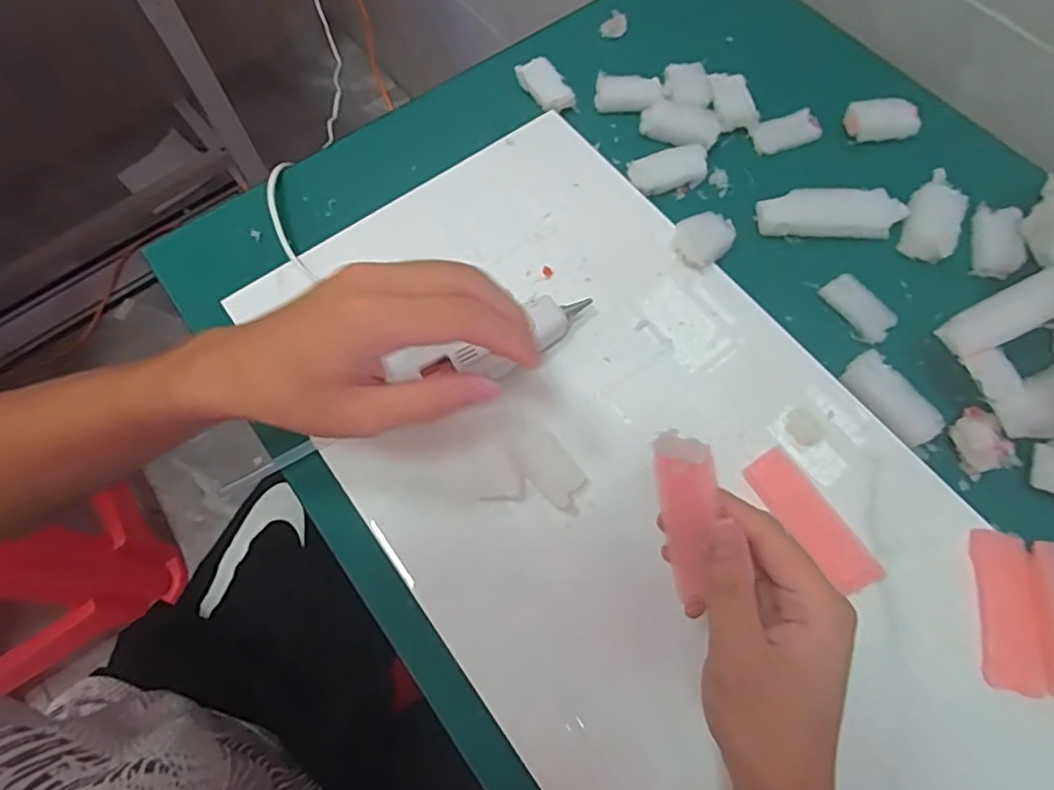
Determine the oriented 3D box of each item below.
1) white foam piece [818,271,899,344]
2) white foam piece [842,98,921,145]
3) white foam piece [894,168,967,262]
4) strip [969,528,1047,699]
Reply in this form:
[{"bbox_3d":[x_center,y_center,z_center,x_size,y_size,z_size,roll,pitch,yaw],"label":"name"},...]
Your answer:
[{"bbox_3d":[0.233,-0.060,0.429,0.030,0.008,0.051,-31,70,-9],"label":"white foam piece"},{"bbox_3d":[0.286,-0.221,0.493,0.055,0.023,0.026,-3,68,1],"label":"white foam piece"},{"bbox_3d":[0.299,-0.131,0.448,0.034,0.015,0.064,23,71,11],"label":"white foam piece"},{"bbox_3d":[0.268,0.120,0.343,0.028,0.009,0.085,5,69,4],"label":"strip"}]

